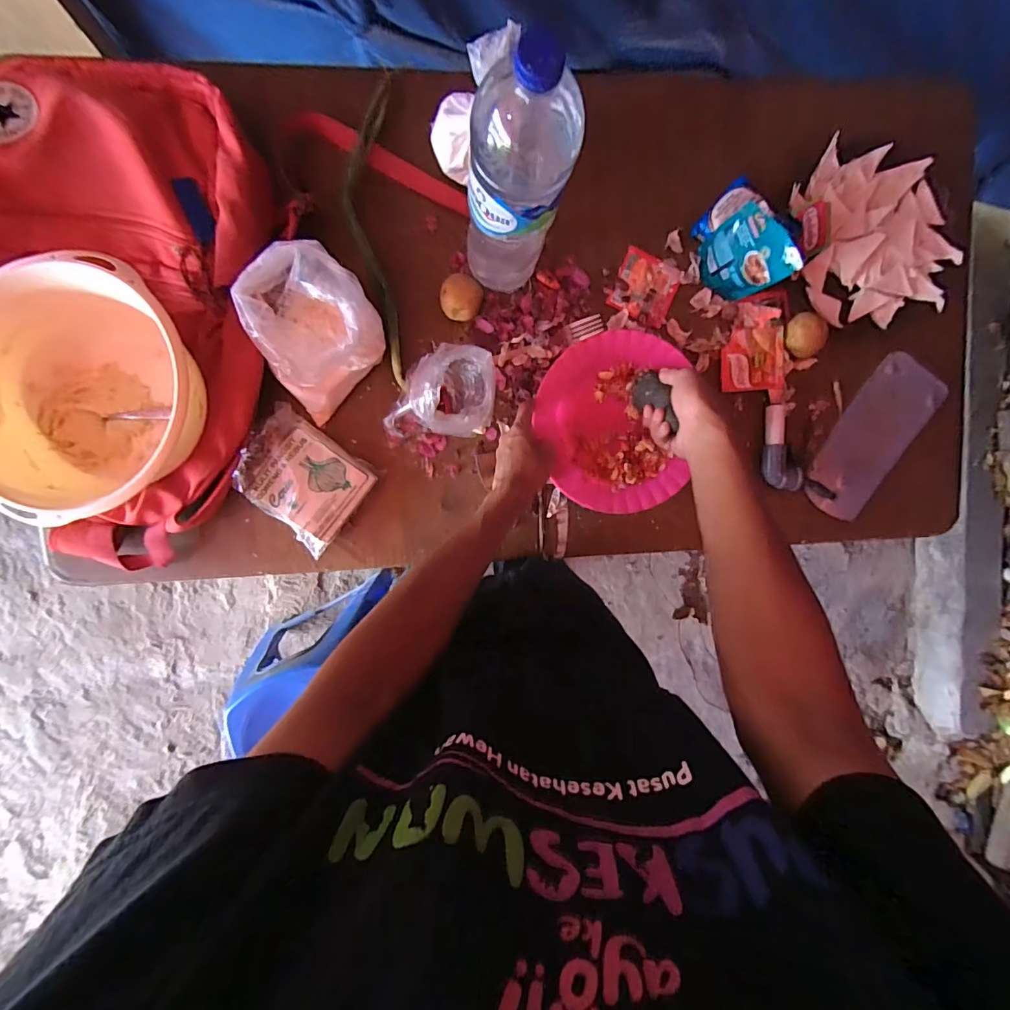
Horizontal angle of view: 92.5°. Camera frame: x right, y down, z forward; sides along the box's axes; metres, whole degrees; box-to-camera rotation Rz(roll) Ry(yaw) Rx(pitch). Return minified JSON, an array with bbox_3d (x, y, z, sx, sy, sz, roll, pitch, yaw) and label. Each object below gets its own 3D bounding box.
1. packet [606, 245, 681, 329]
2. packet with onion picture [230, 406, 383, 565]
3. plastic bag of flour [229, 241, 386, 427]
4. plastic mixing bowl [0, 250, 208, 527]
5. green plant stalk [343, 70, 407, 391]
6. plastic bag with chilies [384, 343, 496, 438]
[{"bbox_3d":[0.184,-0.283,0.629,0.079,0.004,0.083,24,91,-8],"label":"packet"},{"bbox_3d":[-0.249,-0.028,0.586,0.143,0.058,0.130,37,89,-8],"label":"packet with onion picture"},{"bbox_3d":[-0.216,-0.193,0.534,0.140,0.115,0.129,-44,98,-2],"label":"plastic bag of flour"},{"bbox_3d":[-0.435,-0.117,0.509,0.236,0.134,0.240,0,94,-7],"label":"plastic mixing bowl"},{"bbox_3d":[-0.157,-0.321,0.573,0.056,0.023,0.349,-3,95,-6],"label":"green plant stalk"},{"bbox_3d":[-0.073,-0.129,0.566,0.118,0.106,0.111,11,93,-7],"label":"plastic bag with chilies"}]

